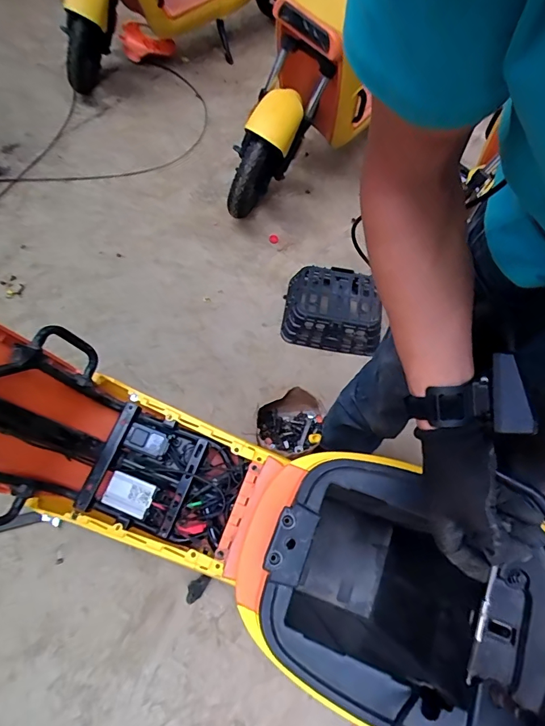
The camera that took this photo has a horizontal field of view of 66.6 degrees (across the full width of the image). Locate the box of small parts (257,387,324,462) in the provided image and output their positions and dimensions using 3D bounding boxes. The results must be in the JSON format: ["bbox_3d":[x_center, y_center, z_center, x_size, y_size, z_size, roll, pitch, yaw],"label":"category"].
[{"bbox_3d":[0.051,0.170,1.138,0.194,0.076,0.163,-35,69,-20],"label":"box of small parts"}]

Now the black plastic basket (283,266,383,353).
[{"bbox_3d":[0.191,-0.170,1.310,0.305,0.118,0.230,10,61,2],"label":"black plastic basket"}]

